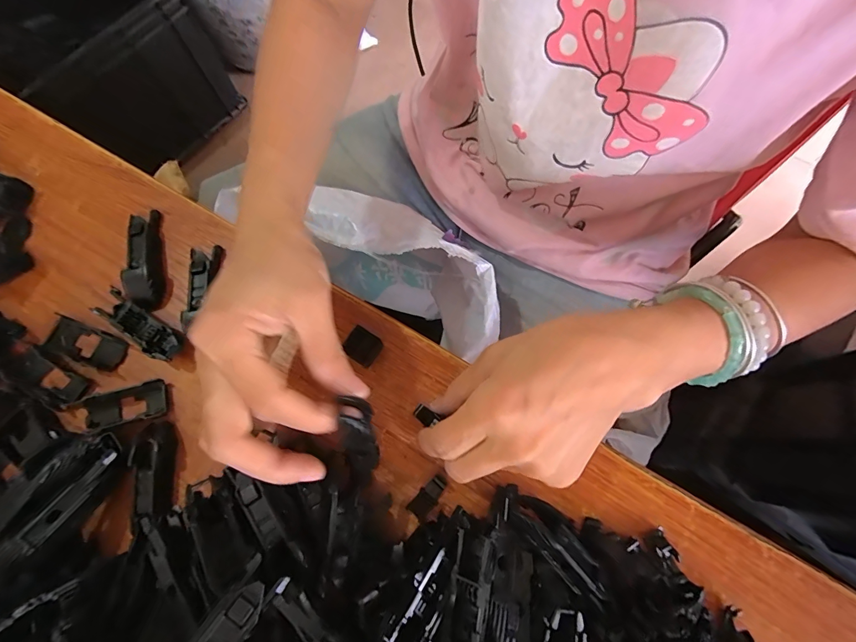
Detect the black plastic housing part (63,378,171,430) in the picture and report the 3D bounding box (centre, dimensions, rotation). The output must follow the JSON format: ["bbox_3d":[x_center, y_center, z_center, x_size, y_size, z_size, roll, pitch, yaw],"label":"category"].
[{"bbox_3d":[-0.195,0.053,0.244,0.057,0.010,0.022,-12,74,-2],"label":"black plastic housing part"}]

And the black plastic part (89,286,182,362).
[{"bbox_3d":[-0.187,0.004,0.256,0.066,0.014,0.020,30,77,9],"label":"black plastic part"}]

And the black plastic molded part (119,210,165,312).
[{"bbox_3d":[-0.197,-0.044,0.271,0.022,0.016,0.072,-10,74,-1],"label":"black plastic molded part"}]

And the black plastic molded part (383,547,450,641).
[{"bbox_3d":[-0.004,0.132,0.177,0.020,0.011,0.051,26,56,9],"label":"black plastic molded part"}]

